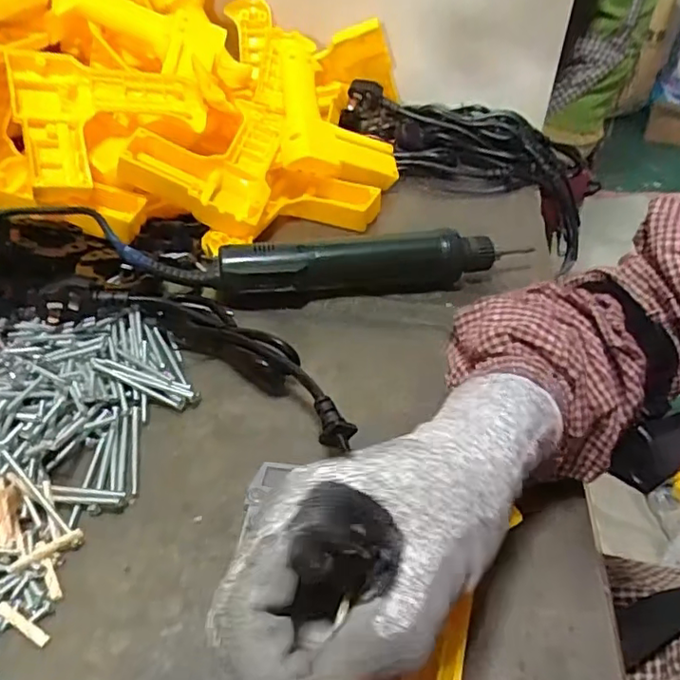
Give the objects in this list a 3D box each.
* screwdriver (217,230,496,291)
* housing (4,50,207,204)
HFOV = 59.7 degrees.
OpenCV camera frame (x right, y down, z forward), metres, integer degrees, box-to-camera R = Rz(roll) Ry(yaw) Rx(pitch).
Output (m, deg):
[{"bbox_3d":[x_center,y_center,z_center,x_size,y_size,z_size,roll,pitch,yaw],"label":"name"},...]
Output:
[{"bbox_3d":[0.015,-0.059,0.457,0.209,0.042,0.032,-9,41,-12],"label":"screwdriver"},{"bbox_3d":[-0.186,-0.180,0.491,0.149,0.043,0.119,-16,88,-23],"label":"housing"}]

